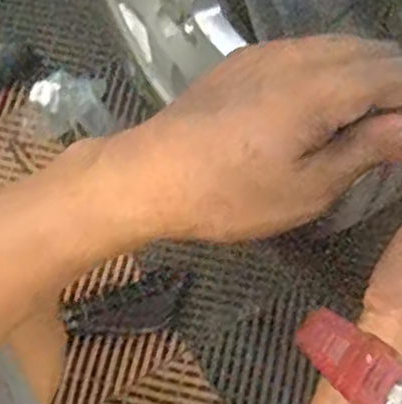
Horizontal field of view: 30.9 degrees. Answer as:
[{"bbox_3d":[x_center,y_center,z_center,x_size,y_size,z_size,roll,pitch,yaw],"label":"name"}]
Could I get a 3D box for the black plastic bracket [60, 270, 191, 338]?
[{"bbox_3d":[-0.088,0.130,0.894,0.159,0.022,0.064,-21,71,-9],"label":"black plastic bracket"}]

